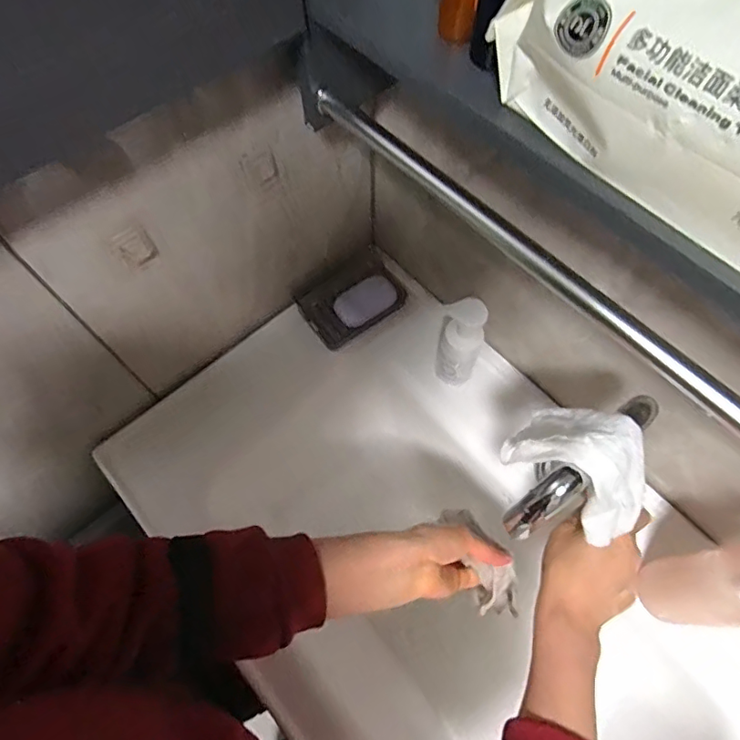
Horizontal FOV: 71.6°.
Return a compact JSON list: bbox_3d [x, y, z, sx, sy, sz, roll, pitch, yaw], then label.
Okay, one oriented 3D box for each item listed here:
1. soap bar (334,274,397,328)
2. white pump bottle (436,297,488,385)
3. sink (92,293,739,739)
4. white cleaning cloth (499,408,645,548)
[{"bbox_3d":[-0.006,-0.093,0.685,0.083,0.017,0.051,-31,68,-14],"label":"soap bar"},{"bbox_3d":[0.105,-0.029,0.607,0.055,0.158,0.039,19,66,9],"label":"white pump bottle"},{"bbox_3d":[0.107,0.255,0.633,0.456,0.252,0.789,-39,70,-17],"label":"sink"},{"bbox_3d":[0.166,0.073,0.390,0.064,0.072,0.107,-36,69,-15],"label":"white cleaning cloth"}]

